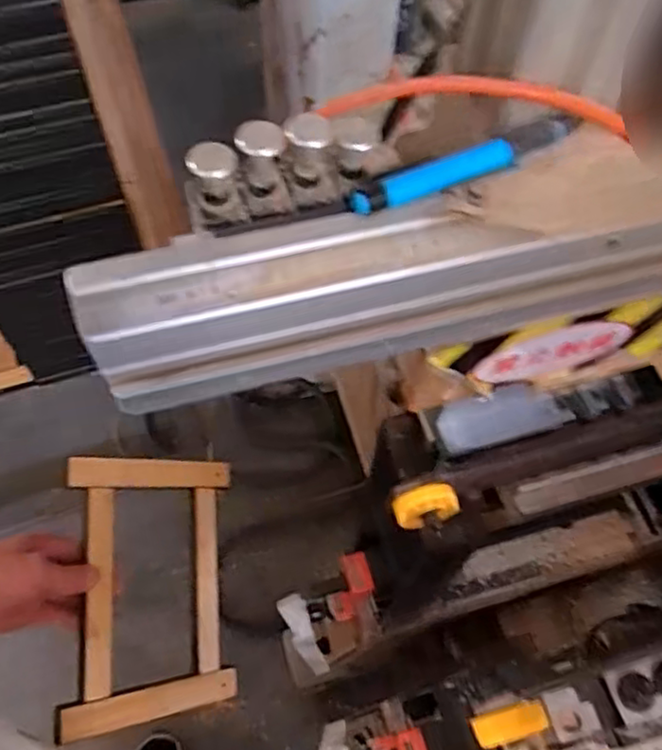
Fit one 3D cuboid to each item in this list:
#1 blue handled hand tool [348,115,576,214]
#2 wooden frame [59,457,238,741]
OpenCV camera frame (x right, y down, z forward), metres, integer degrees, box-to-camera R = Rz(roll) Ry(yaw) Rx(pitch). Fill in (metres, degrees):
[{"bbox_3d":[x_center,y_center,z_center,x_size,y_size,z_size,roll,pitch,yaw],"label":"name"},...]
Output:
[{"bbox_3d":[0.063,-0.098,0.303,0.118,0.010,0.015,-24,63,-14],"label":"blue handled hand tool"},{"bbox_3d":[-0.171,0.205,0.642,0.179,0.013,0.239,11,71,-44],"label":"wooden frame"}]

